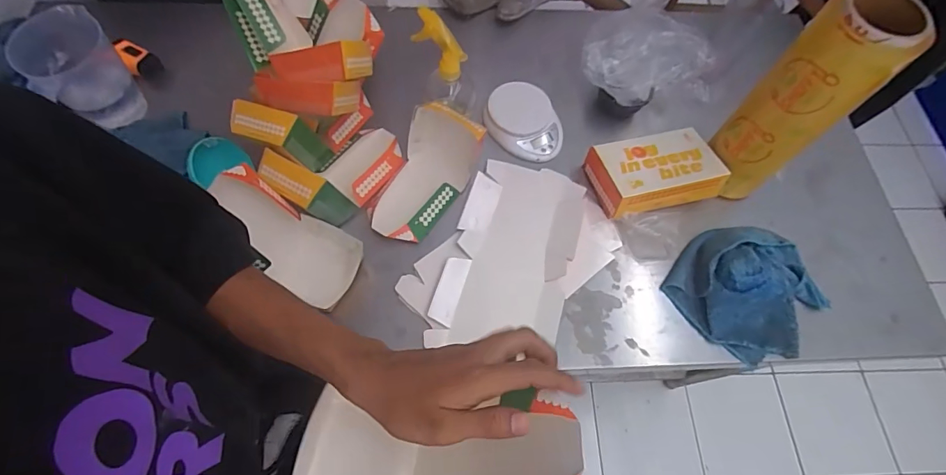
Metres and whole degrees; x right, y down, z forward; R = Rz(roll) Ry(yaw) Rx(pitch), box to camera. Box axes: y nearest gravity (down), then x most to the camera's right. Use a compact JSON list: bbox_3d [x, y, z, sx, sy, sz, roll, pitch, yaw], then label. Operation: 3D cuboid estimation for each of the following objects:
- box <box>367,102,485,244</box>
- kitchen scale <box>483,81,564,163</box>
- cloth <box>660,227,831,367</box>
[{"bbox_3d":[-0.073,-0.096,0.678,0.115,0.096,0.199,23,66,7],"label":"box"},{"bbox_3d":[0.089,-0.197,0.763,0.120,0.034,0.147,-33,71,-17],"label":"kitchen scale"},{"bbox_3d":[0.412,0.065,0.650,0.213,0.061,0.198,-33,71,-17],"label":"cloth"}]

